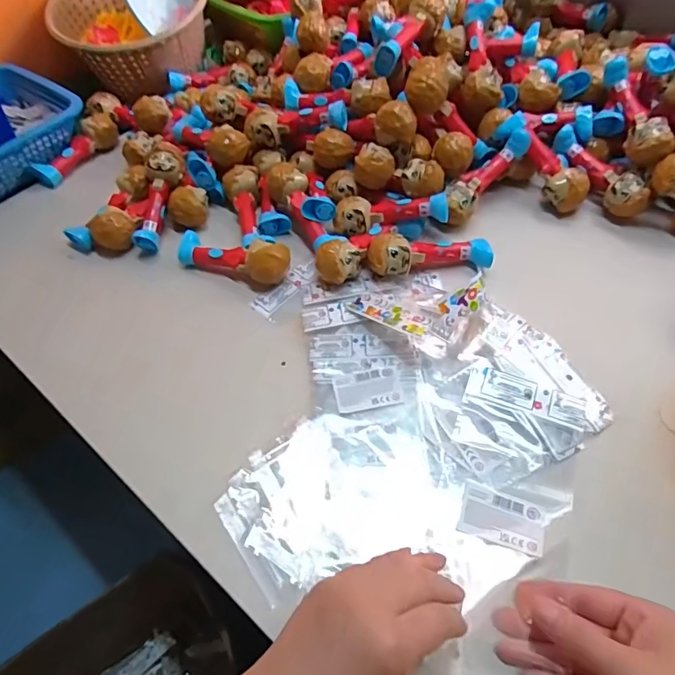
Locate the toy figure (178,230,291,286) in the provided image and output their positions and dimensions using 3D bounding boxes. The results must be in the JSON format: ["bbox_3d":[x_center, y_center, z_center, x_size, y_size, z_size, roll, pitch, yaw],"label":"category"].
[{"bbox_3d":[-0.109,-0.091,0.505,0.123,0.042,0.044,16,58,15],"label":"toy figure"}]

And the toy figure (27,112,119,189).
[{"bbox_3d":[-0.353,-0.258,0.635,0.038,0.040,0.129,29,62,21],"label":"toy figure"}]

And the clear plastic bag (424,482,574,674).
[{"bbox_3d":[0.120,0.174,0.334,0.082,0.011,0.145,11,62,11],"label":"clear plastic bag"}]

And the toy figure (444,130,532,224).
[{"bbox_3d":[0.164,-0.180,0.530,0.127,0.036,0.033,-46,63,-7],"label":"toy figure"}]

